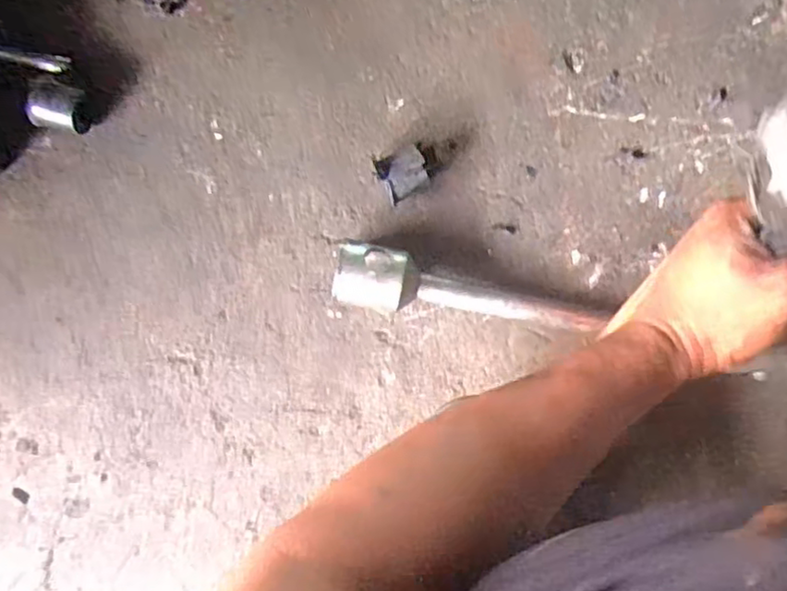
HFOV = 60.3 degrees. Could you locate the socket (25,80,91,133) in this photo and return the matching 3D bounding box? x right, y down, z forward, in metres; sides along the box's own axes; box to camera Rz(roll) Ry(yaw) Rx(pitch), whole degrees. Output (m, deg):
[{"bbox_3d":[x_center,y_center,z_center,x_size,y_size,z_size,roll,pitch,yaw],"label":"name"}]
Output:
[{"bbox_3d":[-0.288,-0.162,0.583,0.041,0.044,0.040,0,93,3],"label":"socket"}]

